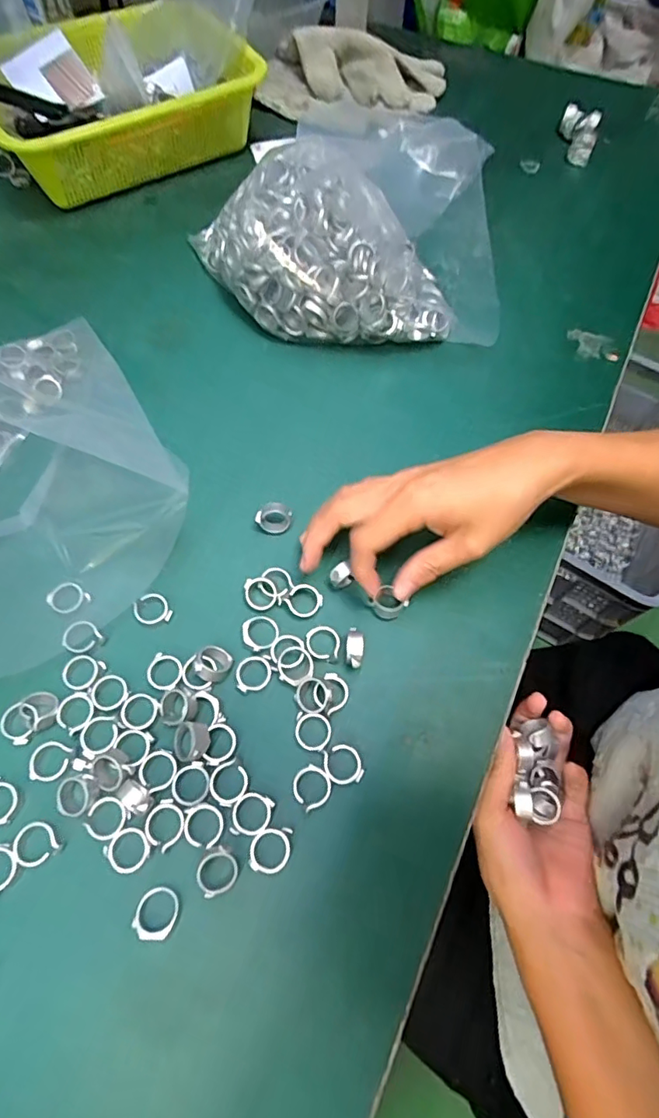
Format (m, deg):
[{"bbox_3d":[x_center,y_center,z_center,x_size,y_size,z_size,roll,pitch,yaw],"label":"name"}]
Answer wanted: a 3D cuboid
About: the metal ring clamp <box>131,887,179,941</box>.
[{"bbox_3d":[-0.088,0.178,0.268,0.021,0.006,0.022,1,63,-2],"label":"metal ring clamp"}]

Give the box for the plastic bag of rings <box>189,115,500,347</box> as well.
[{"bbox_3d":[0.011,-0.286,0.458,0.259,0.093,0.208,4,63,-1],"label":"plastic bag of rings"}]

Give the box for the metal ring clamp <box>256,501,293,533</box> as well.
[{"bbox_3d":[-0.038,-0.028,0.368,0.023,0.023,0.014,10,63,2],"label":"metal ring clamp"}]

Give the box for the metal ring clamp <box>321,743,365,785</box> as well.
[{"bbox_3d":[0.008,0.115,0.299,0.020,0.004,0.021,1,63,-2],"label":"metal ring clamp"}]

